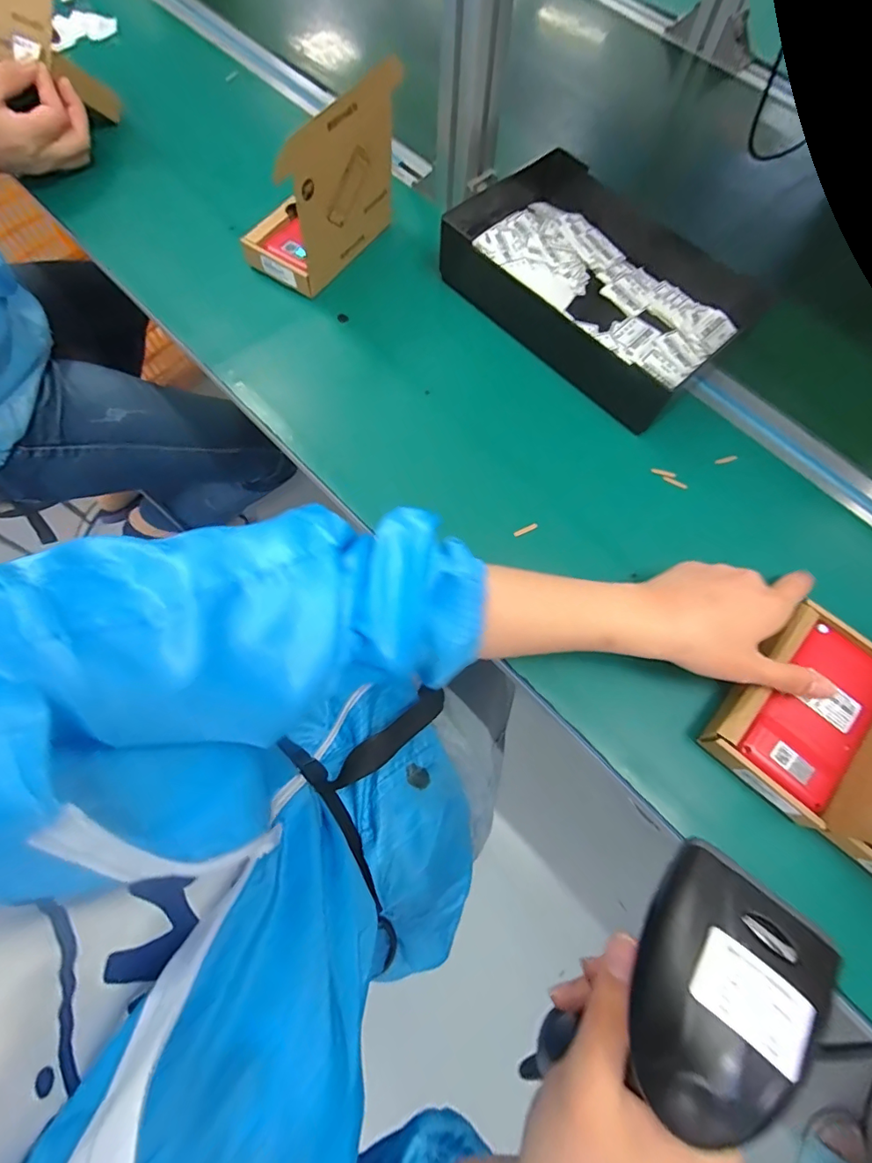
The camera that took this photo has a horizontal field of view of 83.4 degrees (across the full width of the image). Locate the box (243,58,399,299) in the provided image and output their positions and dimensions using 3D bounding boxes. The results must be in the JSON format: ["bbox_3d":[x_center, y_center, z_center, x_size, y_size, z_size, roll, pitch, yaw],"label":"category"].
[{"bbox_3d":[-0.108,-0.351,0.433,0.088,0.137,0.133,35,73,11],"label":"box"}]

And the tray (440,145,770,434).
[{"bbox_3d":[0.150,-0.276,0.454,0.264,0.059,0.185,42,74,13],"label":"tray"}]

